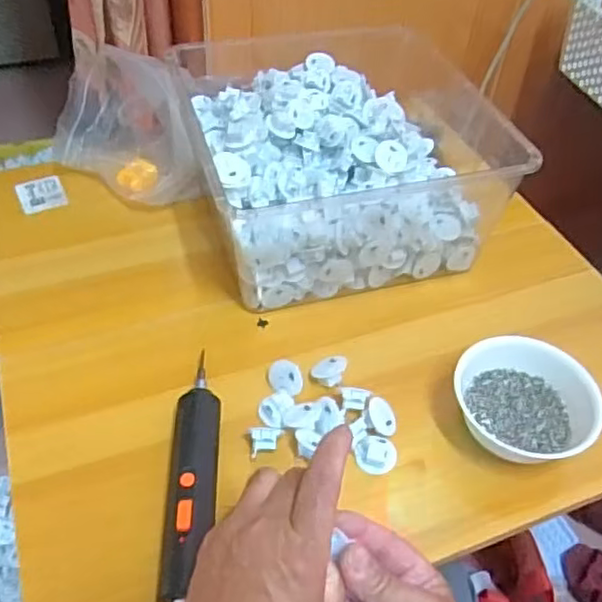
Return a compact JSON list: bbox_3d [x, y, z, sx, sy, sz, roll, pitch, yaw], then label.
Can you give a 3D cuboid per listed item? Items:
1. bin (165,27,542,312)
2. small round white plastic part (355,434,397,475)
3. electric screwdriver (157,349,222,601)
[{"bbox_3d":[0.047,-0.166,0.709,0.313,0.125,0.339,-7,48,-10],"label":"bin"},{"bbox_3d":[0.061,0.124,0.522,0.032,0.010,0.031,2,47,-2],"label":"small round white plastic part"},{"bbox_3d":[-0.081,0.123,0.483,0.036,0.022,0.197,0,47,-4],"label":"electric screwdriver"}]

